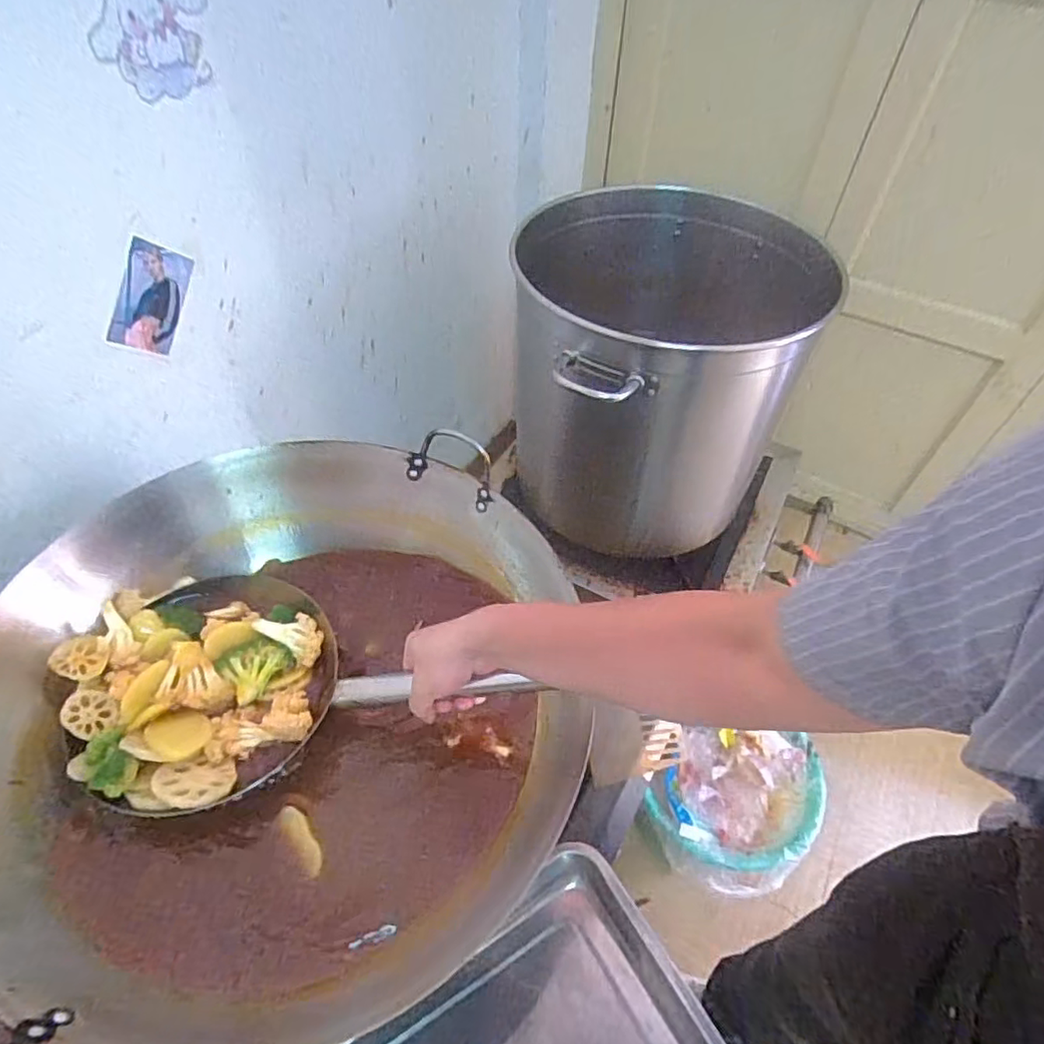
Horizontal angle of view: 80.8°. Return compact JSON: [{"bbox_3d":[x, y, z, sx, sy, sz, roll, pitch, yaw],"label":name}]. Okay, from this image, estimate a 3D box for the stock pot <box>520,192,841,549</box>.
[{"bbox_3d":[0.232,-0.274,1.097,0.476,0.450,0.573,22,56,15],"label":"stock pot"}]

